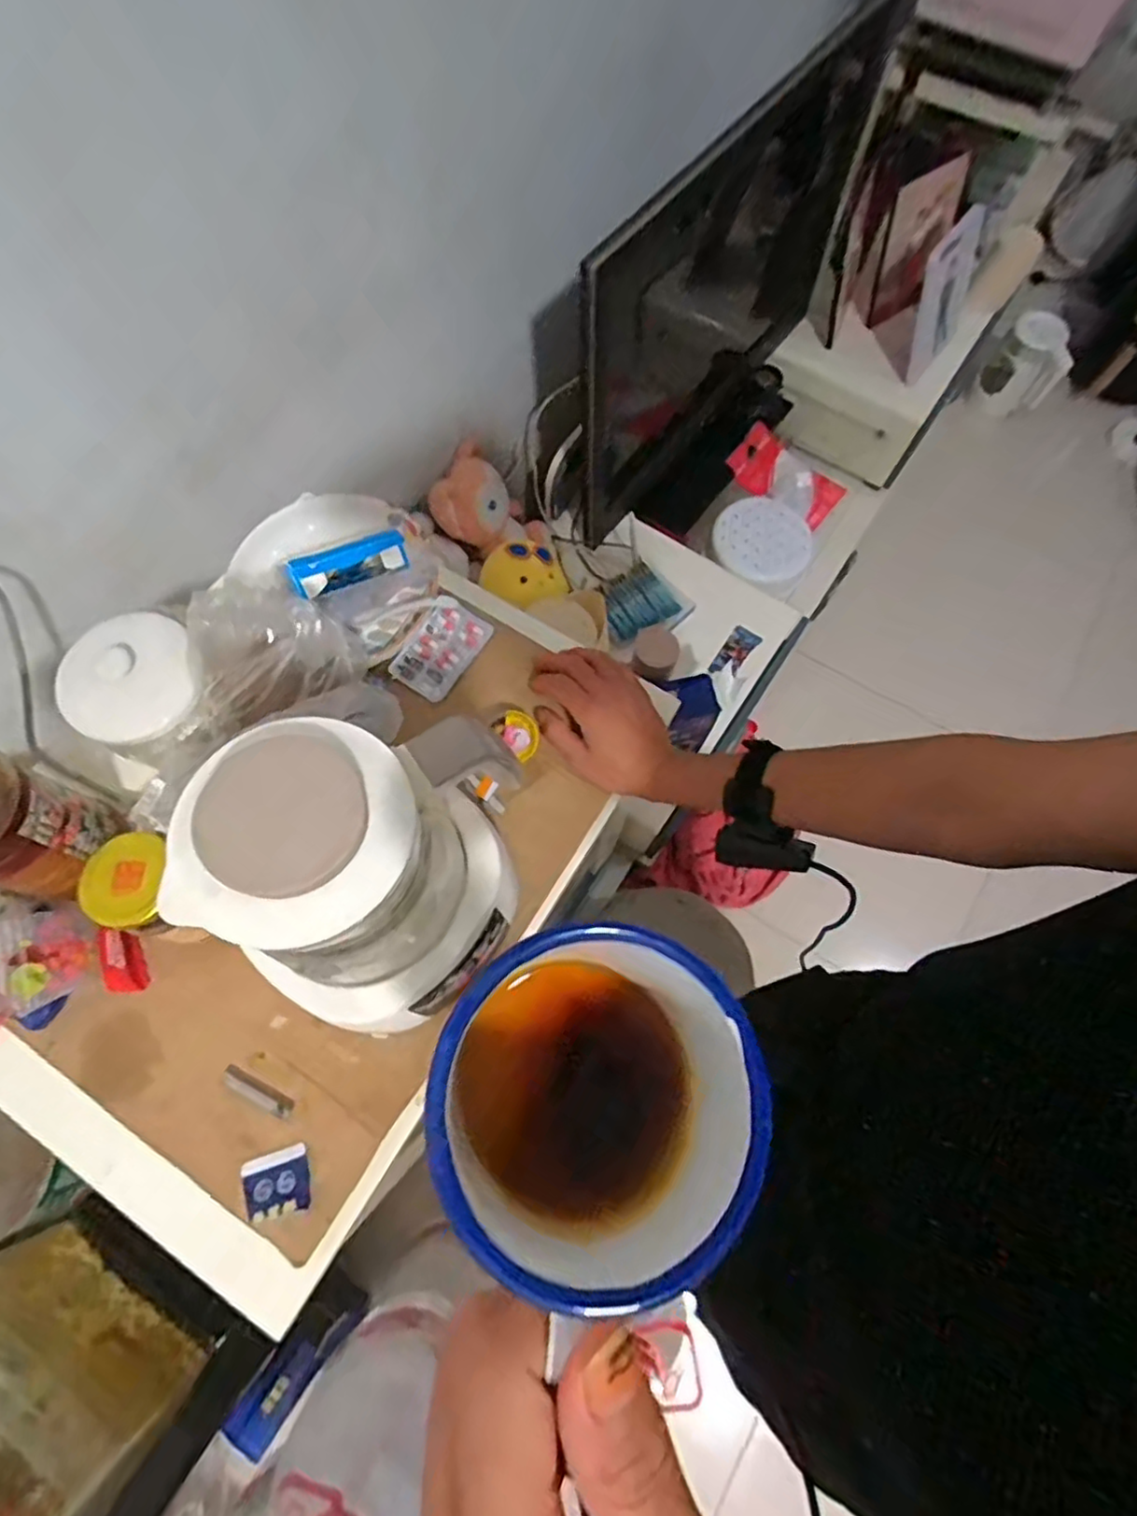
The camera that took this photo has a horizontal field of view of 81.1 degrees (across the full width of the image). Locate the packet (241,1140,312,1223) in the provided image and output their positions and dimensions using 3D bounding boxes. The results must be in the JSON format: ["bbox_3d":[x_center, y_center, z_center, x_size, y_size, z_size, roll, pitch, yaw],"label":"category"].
[{"bbox_3d":[-0.196,0.284,0.442,0.044,0.011,0.038,-14,71,-6],"label":"packet"}]

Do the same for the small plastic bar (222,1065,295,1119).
[{"bbox_3d":[-0.218,0.234,0.466,0.054,0.005,0.013,26,72,9],"label":"small plastic bar"}]

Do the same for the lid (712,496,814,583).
[{"bbox_3d":[0.373,-0.428,1.270,0.179,0.033,0.190,0,70,0],"label":"lid"}]

